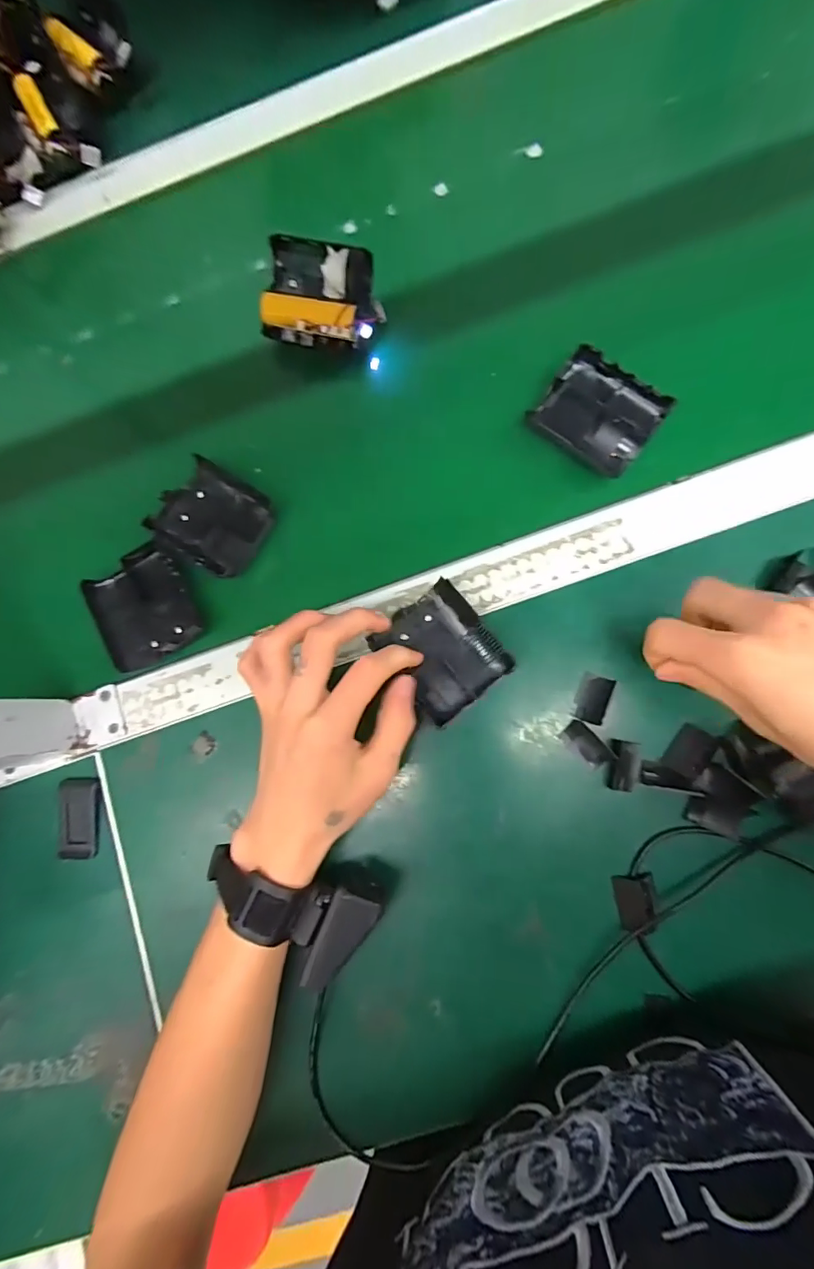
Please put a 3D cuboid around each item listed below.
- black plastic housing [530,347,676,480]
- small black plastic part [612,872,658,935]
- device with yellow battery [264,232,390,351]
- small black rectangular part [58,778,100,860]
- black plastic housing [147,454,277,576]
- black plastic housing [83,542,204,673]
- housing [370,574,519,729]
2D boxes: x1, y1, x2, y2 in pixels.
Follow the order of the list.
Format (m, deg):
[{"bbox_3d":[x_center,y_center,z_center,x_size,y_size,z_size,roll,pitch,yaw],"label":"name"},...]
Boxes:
[{"bbox_3d":[0.135,-0.156,0.353,0.076,0.022,0.064,38,88,9],"label":"black plastic housing"},{"bbox_3d":[0.145,0.169,0.312,0.024,0.009,0.032,-6,83,5],"label":"small black plastic part"},{"bbox_3d":[-0.064,-0.256,0.381,0.084,0.047,0.064,6,84,7],"label":"device with yellow battery"},{"bbox_3d":[-0.239,0.135,0.363,0.034,0.006,0.056,-4,83,6],"label":"small black rectangular part"},{"bbox_3d":[-0.144,-0.086,0.373,0.082,0.021,0.070,27,87,8],"label":"black plastic housing"},{"bbox_3d":[-0.190,-0.023,0.369,0.074,0.022,0.079,-29,81,2],"label":"black plastic housing"},{"bbox_3d":[0.024,0.011,0.334,0.066,0.015,0.077,-39,81,0],"label":"housing"}]

